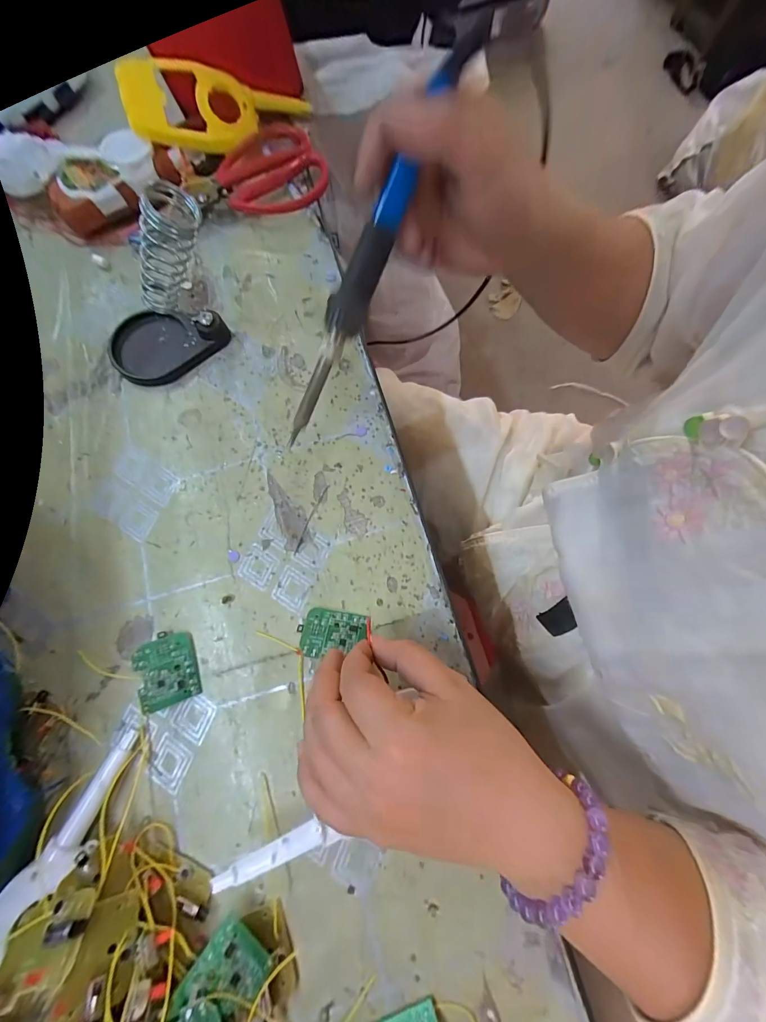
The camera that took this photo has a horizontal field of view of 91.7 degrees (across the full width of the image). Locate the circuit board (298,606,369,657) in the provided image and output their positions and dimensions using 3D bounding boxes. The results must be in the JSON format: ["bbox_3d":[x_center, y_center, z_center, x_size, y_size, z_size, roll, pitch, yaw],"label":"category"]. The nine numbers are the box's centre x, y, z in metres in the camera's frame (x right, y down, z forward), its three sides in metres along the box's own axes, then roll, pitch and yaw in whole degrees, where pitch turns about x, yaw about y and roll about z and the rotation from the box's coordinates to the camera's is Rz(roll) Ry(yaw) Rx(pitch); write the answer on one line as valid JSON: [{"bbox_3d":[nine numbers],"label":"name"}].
[{"bbox_3d":[-0.034,0.081,0.248,0.043,0.004,0.032,5,54,-2],"label":"circuit board"}]

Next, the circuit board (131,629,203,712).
[{"bbox_3d":[-0.141,0.103,0.244,0.034,0.004,0.044,-12,74,-27],"label":"circuit board"}]

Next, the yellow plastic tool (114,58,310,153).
[{"bbox_3d":[-0.146,-0.364,0.343,0.161,0.028,0.057,-11,105,-22],"label":"yellow plastic tool"}]

